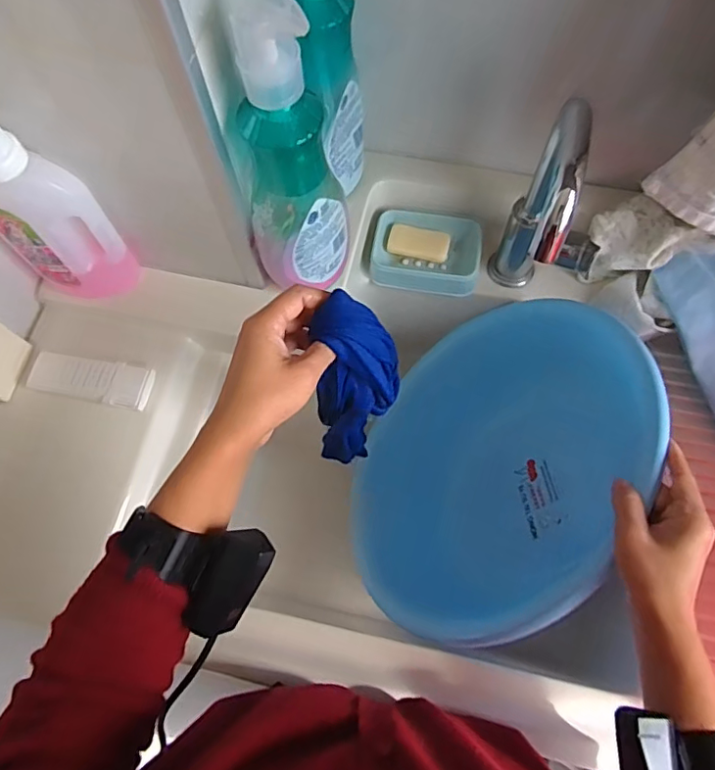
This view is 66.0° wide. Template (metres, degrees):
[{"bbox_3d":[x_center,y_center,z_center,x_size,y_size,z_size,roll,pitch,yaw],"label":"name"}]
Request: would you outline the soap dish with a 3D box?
[{"bbox_3d":[0.083,-0.161,0.667,0.126,0.031,0.091,12,70,6],"label":"soap dish"}]

